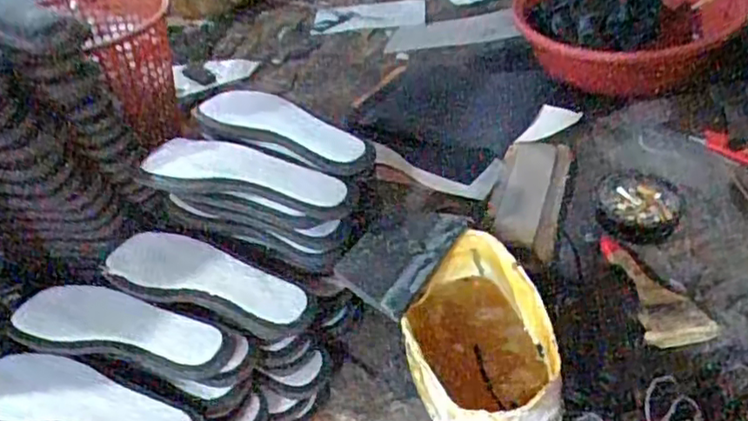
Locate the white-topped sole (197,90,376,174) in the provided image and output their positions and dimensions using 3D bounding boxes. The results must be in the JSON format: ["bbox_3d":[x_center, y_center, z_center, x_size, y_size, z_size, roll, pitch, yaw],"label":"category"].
[{"bbox_3d":[-0.102,-0.098,0.735,0.235,0.032,0.072,19,48,30],"label":"white-topped sole"}]

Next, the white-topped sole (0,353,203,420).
[{"bbox_3d":[-0.251,0.170,0.548,0.230,0.014,0.069,9,44,22],"label":"white-topped sole"}]

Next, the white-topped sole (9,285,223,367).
[{"bbox_3d":[-0.249,0.107,0.620,0.211,0.012,0.062,3,42,16],"label":"white-topped sole"}]

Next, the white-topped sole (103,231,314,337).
[{"bbox_3d":[-0.172,0.068,0.645,0.224,0.019,0.083,13,45,25],"label":"white-topped sole"}]

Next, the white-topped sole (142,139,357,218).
[{"bbox_3d":[-0.132,-0.043,0.672,0.234,0.024,0.087,9,44,22],"label":"white-topped sole"}]

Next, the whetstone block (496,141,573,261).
[{"bbox_3d":[0.197,-0.023,0.793,0.078,0.029,0.171,9,57,16],"label":"whetstone block"}]

